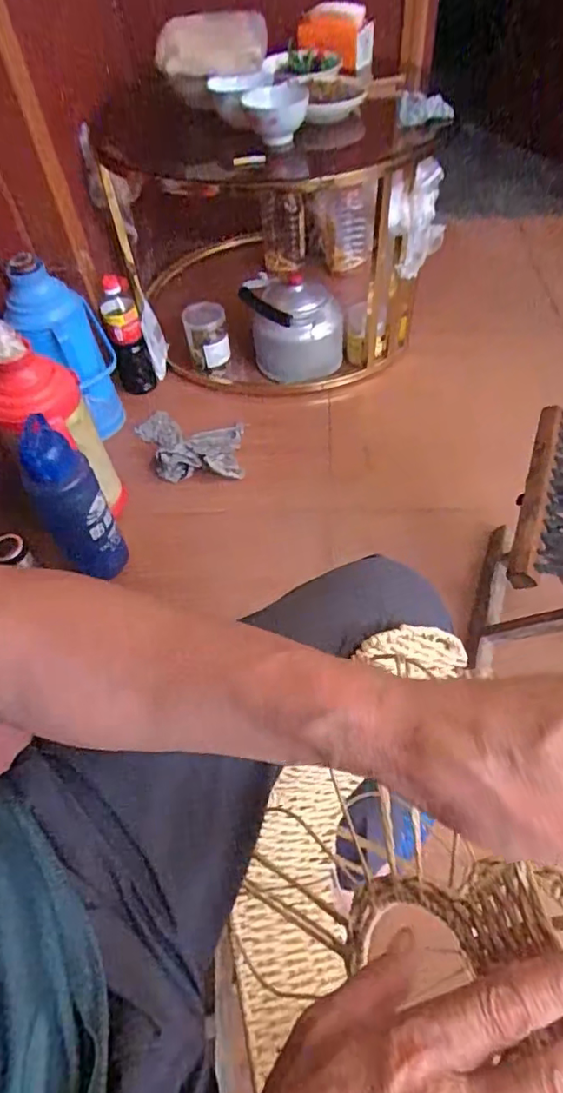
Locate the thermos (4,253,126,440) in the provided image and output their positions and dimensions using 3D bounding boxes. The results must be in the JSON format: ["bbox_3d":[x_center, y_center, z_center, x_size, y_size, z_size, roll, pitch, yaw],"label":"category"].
[{"bbox_3d":[-0.426,-0.378,1.137,0.127,0.367,0.119,22,58,21],"label":"thermos"}]

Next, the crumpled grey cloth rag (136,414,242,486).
[{"bbox_3d":[-0.204,-0.241,1.221,0.235,0.055,0.215,-4,52,2],"label":"crumpled grey cloth rag"}]

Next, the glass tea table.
[{"bbox_3d":[-0.056,-0.774,1.330,0.625,0.518,0.725,-16,53,-7],"label":"glass tea table"}]

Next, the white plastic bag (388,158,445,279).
[{"bbox_3d":[0.257,-0.612,1.063,0.103,0.184,0.064,6,53,10],"label":"white plastic bag"}]

